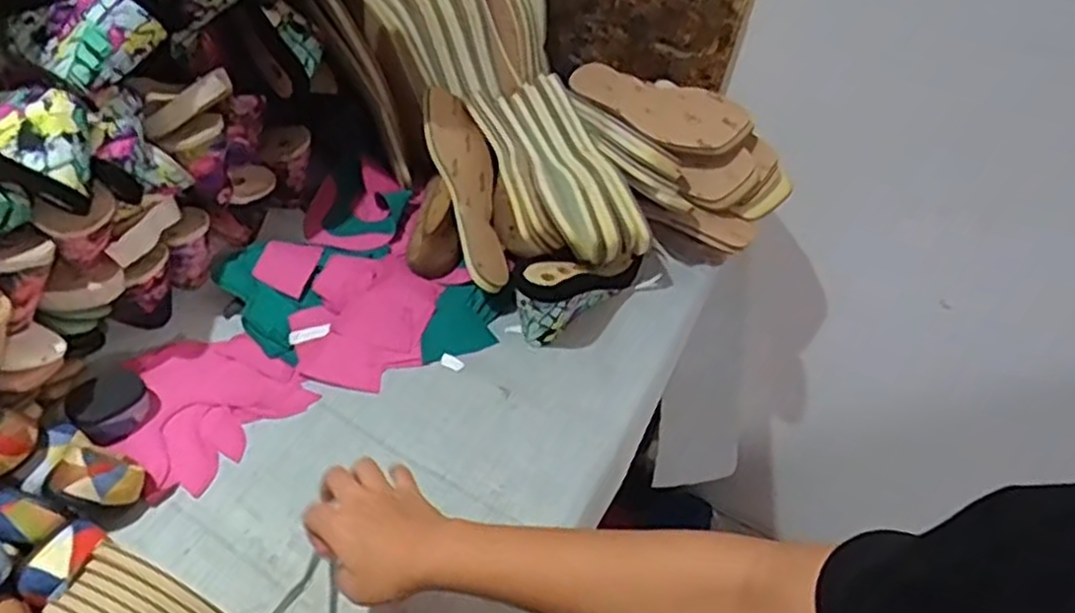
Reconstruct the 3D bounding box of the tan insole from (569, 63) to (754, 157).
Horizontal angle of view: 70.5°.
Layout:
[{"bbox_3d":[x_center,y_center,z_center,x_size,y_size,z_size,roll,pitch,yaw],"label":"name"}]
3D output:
[{"bbox_3d":[0.134,-0.233,0.876,0.079,0.025,0.227,-46,54,-7],"label":"tan insole"}]

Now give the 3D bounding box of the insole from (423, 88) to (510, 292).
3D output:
[{"bbox_3d":[-0.074,-0.127,0.820,0.069,0.041,0.241,-10,72,-16],"label":"insole"}]

